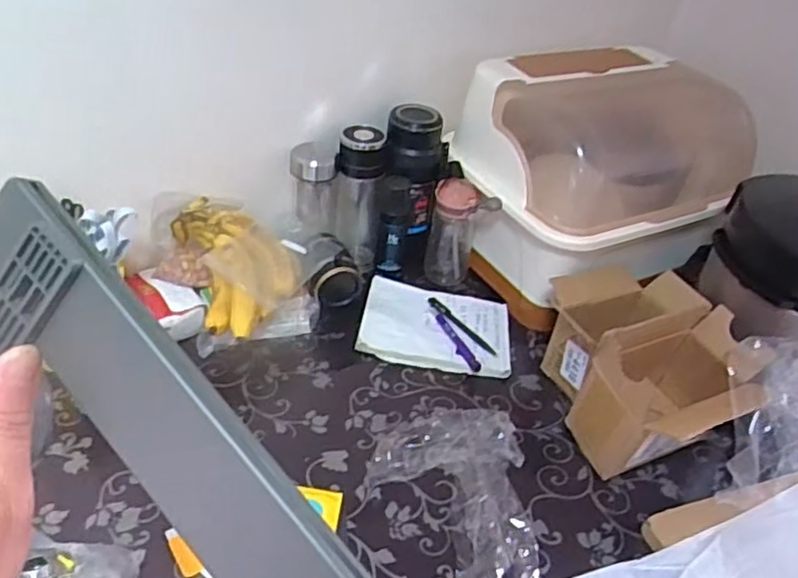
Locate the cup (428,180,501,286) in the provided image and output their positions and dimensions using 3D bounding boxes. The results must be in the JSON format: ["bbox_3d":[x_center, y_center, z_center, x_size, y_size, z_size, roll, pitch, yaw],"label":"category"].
[{"bbox_3d":[0.089,-0.075,1.020,0.082,0.169,0.069,3,38,-6],"label":"cup"}]

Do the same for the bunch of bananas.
[{"bbox_3d":[-0.202,-0.036,0.881,0.140,0.087,0.201,-15,43,-26],"label":"bunch of bananas"}]

